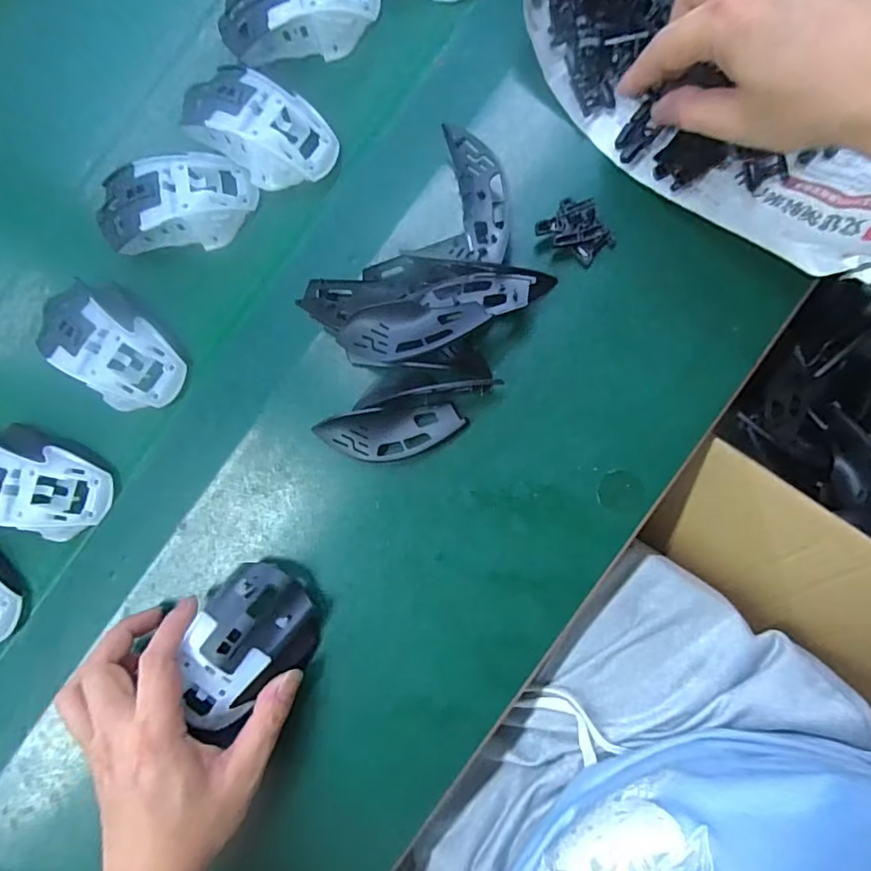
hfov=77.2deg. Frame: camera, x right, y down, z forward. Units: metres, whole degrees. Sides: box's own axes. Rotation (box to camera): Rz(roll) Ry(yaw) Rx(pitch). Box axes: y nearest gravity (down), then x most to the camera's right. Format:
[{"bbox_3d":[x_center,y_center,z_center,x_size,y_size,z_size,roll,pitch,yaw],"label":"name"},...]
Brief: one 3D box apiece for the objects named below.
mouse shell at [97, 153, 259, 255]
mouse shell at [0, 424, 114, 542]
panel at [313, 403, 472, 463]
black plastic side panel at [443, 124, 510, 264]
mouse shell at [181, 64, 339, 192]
[{"bbox_3d":[-0.189,-0.170,0.392,0.110,0.031,0.063,-4,85,7],"label":"mouse shell"},{"bbox_3d":[-0.287,0.032,0.384,0.105,0.034,0.069,17,88,8],"label":"mouse shell"},{"bbox_3d":[-0.030,0.000,0.365,0.099,0.008,0.034,-4,85,7],"label":"panel"},{"bbox_3d":[0.032,-0.160,0.368,0.033,0.025,0.098,-9,84,6],"label":"black plastic side panel"},{"bbox_3d":[-0.125,-0.222,0.386,0.112,0.038,0.067,39,91,8],"label":"mouse shell"}]

